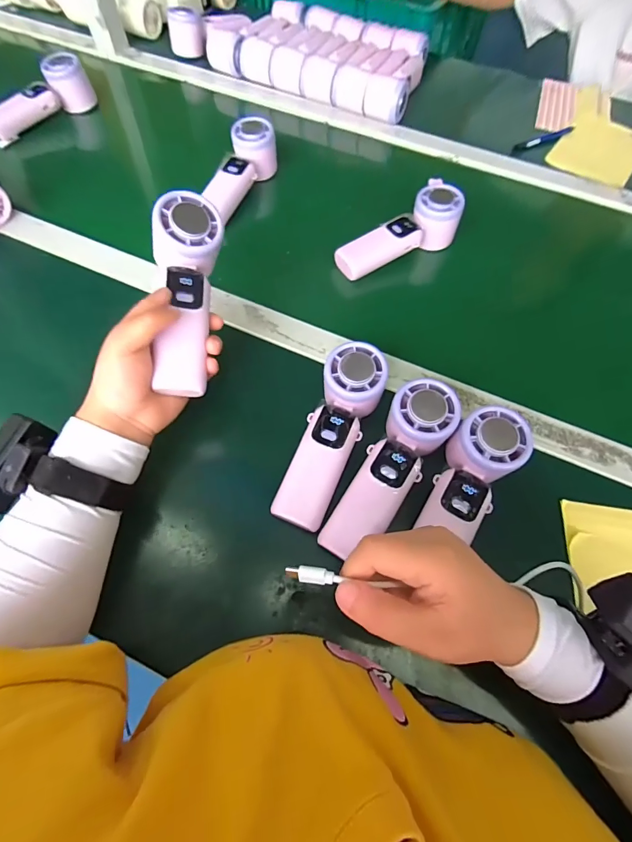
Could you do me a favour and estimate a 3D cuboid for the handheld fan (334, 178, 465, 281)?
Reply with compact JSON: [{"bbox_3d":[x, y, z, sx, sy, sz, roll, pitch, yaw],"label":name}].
[{"bbox_3d":[0.103,-0.225,0.474,0.163,0.055,0.053,-30,68,-18],"label":"handheld fan"}]

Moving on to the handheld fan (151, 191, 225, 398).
[{"bbox_3d":[-0.107,-0.104,0.327,0.051,0.035,0.165,0,83,-4],"label":"handheld fan"}]

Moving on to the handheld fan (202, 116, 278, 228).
[{"bbox_3d":[-0.099,-0.330,0.535,0.060,0.058,0.148,25,81,9],"label":"handheld fan"}]

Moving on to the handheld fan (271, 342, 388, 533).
[{"bbox_3d":[0.012,0.010,0.345,0.056,0.036,0.168,22,79,8],"label":"handheld fan"}]

